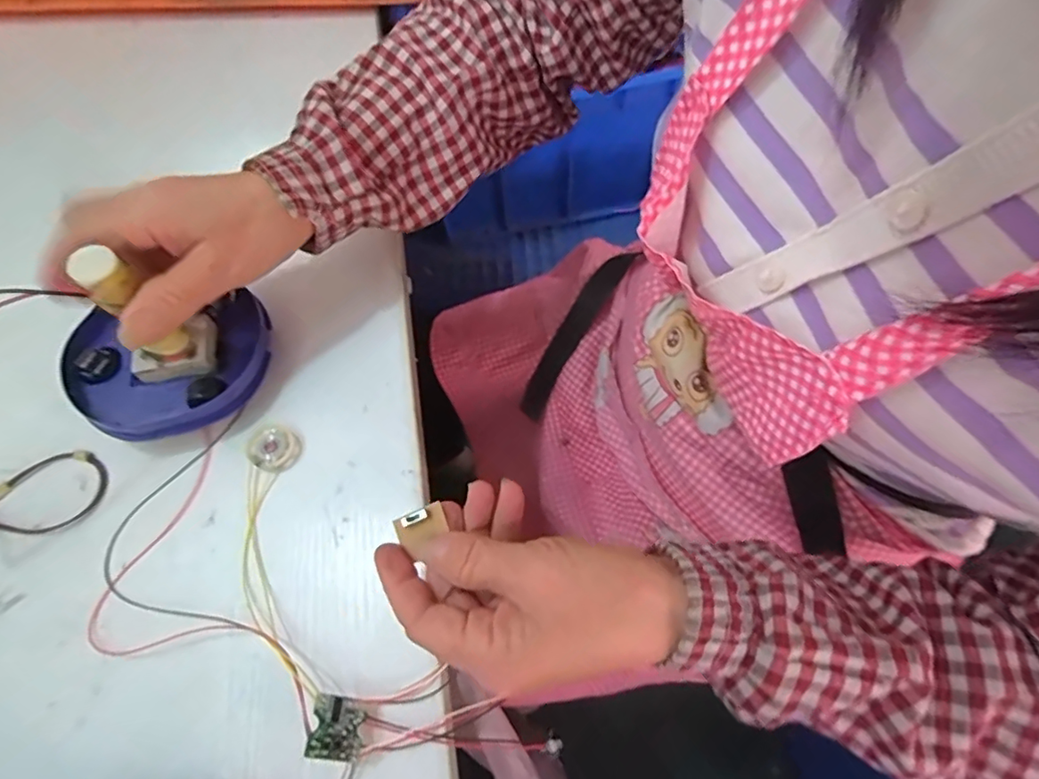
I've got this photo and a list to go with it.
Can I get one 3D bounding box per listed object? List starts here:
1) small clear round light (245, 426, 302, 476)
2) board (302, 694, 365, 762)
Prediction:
[{"bbox_3d":[-0.144,0.034,0.321,0.029,0.006,0.026,35,70,19],"label":"small clear round light"},{"bbox_3d":[-0.082,0.151,0.247,0.024,0.004,0.024,21,41,-22],"label":"board"}]

